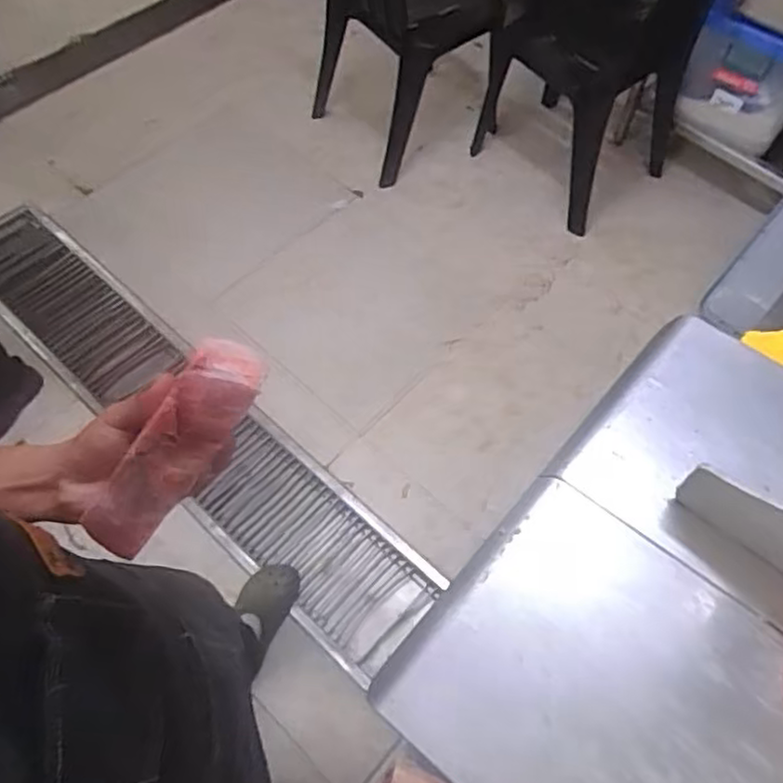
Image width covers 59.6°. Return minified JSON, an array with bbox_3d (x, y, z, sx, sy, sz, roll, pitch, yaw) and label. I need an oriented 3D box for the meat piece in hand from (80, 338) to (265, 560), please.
[{"bbox_3d":[-0.113,0.033,0.357,0.038,0.027,0.139,48,111,22],"label":"meat piece in hand"}]

